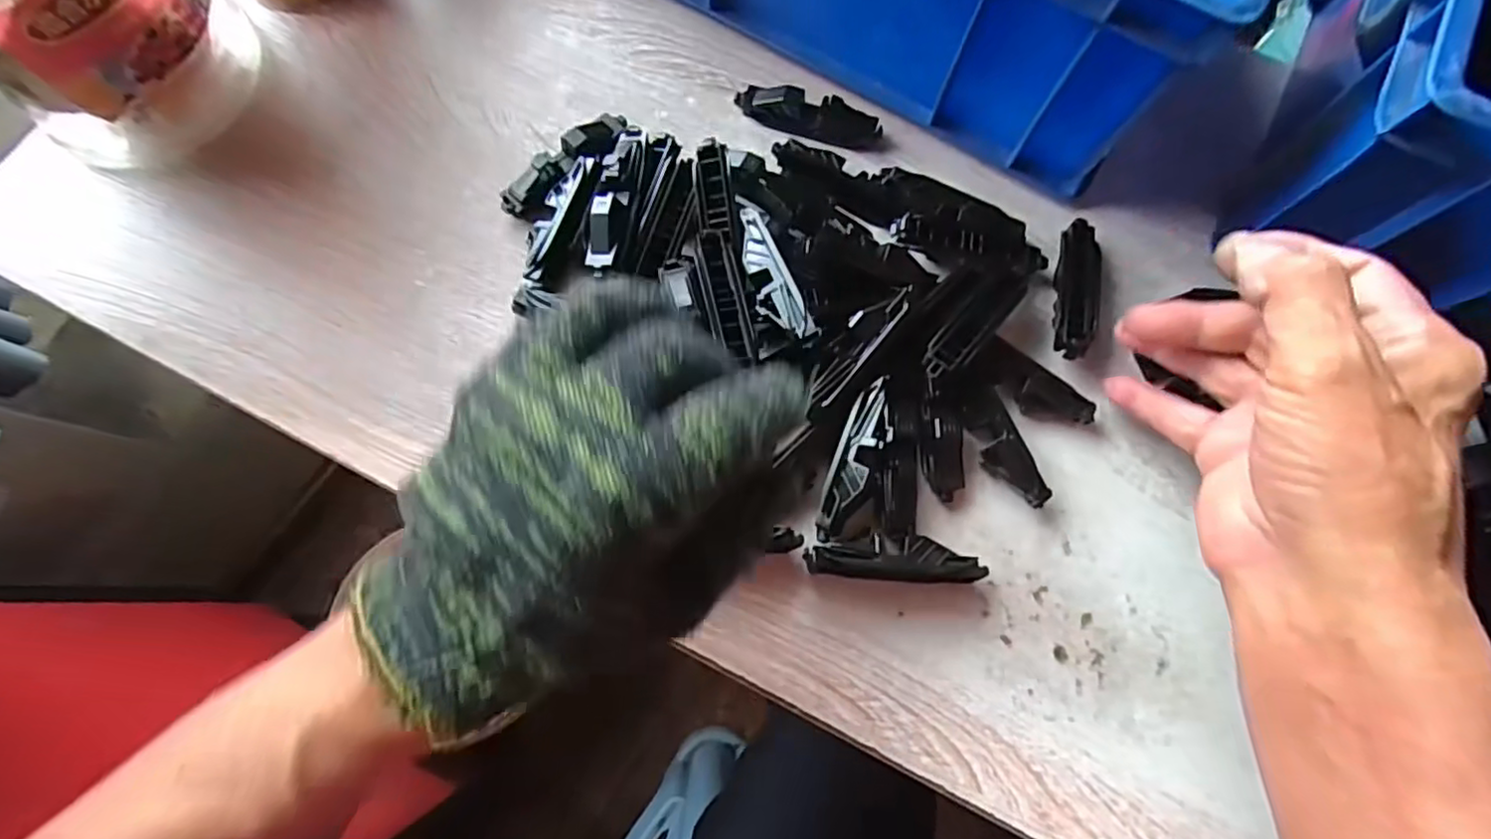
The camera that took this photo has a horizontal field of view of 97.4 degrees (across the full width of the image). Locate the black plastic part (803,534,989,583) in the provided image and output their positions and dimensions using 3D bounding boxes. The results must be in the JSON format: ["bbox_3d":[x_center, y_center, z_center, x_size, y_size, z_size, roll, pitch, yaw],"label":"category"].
[{"bbox_3d":[0.069,0.064,0.302,0.081,0.018,0.019,3,75,-1],"label":"black plastic part"}]

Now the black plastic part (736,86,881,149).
[{"bbox_3d":[0.035,-0.169,0.363,0.080,0.019,0.020,15,75,3],"label":"black plastic part"}]

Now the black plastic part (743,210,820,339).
[{"bbox_3d":[0.011,-0.068,0.311,0.020,0.006,0.076,-28,67,13],"label":"black plastic part"}]

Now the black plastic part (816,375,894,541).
[{"bbox_3d":[0.052,0.019,0.305,0.021,0.018,0.075,21,75,4],"label":"black plastic part"}]

